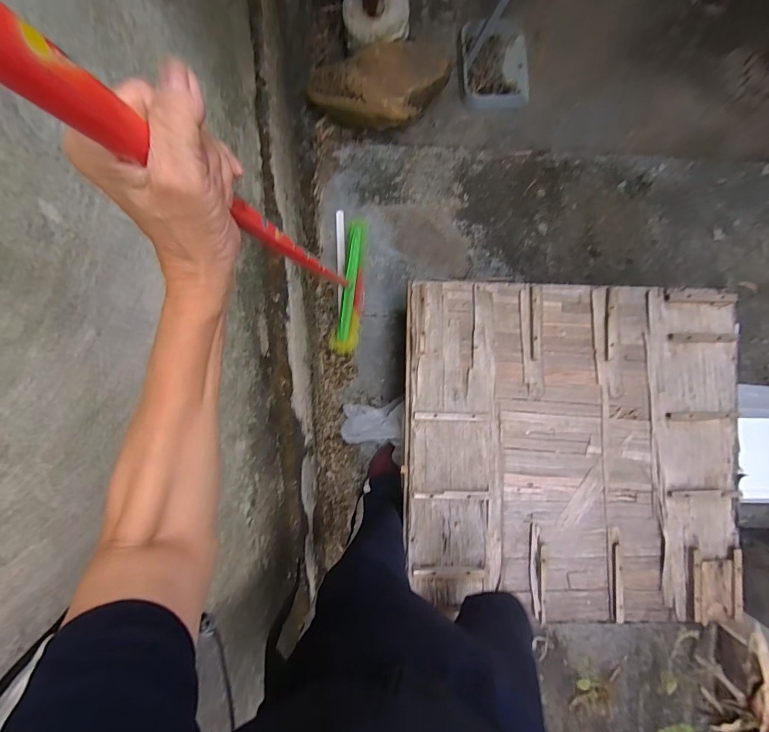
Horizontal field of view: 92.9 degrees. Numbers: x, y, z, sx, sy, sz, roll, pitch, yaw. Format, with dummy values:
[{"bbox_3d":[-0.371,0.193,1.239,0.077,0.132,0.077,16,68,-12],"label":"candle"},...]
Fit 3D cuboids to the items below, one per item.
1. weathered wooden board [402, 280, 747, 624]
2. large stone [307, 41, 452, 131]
[{"bbox_3d":[0.484,0.214,0.931,0.866,0.037,0.857,2,91,-2],"label":"weathered wooden board"},{"bbox_3d":[0.007,-0.834,1.113,0.454,0.183,0.206,-15,92,-1],"label":"large stone"}]

